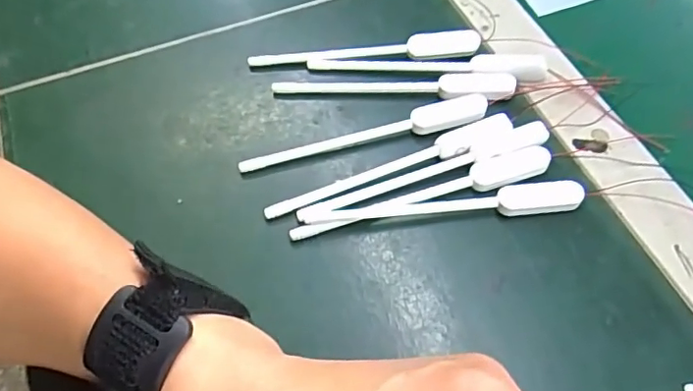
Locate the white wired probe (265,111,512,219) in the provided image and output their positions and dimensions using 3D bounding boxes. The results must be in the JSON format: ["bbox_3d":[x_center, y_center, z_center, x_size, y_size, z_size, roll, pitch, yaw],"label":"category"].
[{"bbox_3d":[0.025,-0.016,0.311,0.143,0.011,0.015,-19,59,-10],"label":"white wired probe"}]

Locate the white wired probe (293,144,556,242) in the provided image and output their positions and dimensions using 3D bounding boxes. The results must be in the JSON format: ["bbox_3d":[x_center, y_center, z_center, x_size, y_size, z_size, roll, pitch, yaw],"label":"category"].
[{"bbox_3d":[0.041,-0.001,0.304,0.145,0.006,0.016,-15,59,-8],"label":"white wired probe"}]

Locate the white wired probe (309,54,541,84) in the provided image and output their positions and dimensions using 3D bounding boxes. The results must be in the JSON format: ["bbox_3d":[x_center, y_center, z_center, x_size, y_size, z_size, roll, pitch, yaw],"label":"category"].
[{"bbox_3d":[0.049,-0.080,0.351,0.144,0.010,0.016,5,58,5],"label":"white wired probe"}]

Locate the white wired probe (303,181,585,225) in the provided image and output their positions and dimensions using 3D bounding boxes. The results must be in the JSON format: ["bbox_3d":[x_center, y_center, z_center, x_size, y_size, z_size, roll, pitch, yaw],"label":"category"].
[{"bbox_3d":[0.052,0.005,0.301,0.144,0.009,0.014,-3,58,0],"label":"white wired probe"}]

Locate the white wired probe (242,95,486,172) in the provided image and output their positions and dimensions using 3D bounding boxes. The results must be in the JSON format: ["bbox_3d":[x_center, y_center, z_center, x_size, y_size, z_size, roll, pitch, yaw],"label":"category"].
[{"bbox_3d":[0.011,-0.036,0.327,0.144,0.011,0.020,-10,58,-5],"label":"white wired probe"}]

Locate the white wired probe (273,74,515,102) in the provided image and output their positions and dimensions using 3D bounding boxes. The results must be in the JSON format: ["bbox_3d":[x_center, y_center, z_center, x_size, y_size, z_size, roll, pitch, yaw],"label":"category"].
[{"bbox_3d":[0.028,-0.065,0.343,0.144,0.008,0.018,1,58,2],"label":"white wired probe"}]

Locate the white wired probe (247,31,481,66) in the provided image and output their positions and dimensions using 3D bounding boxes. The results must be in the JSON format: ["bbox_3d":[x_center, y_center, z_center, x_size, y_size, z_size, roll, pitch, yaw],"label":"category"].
[{"bbox_3d":[0.011,-0.092,0.359,0.143,0.014,0.014,0,58,2],"label":"white wired probe"}]

